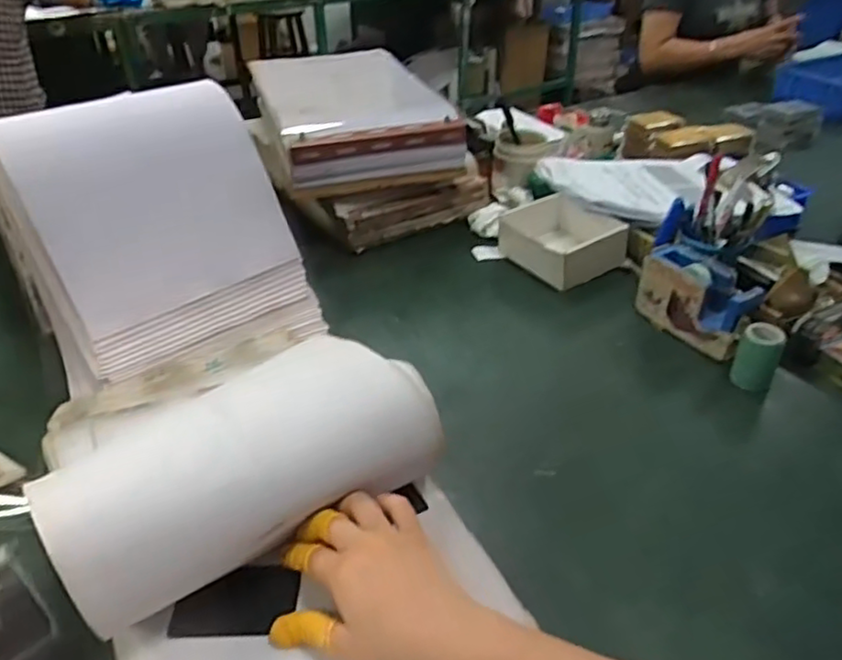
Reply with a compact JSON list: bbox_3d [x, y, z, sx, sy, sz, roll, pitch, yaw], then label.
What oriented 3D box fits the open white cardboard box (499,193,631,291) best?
[{"bbox_3d":[0.190,-0.123,0.904,0.117,0.061,0.147,-24,41,-29],"label":"open white cardboard box"}]

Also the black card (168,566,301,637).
[{"bbox_3d":[-0.128,0.187,0.457,0.083,0.008,0.048,0,37,1],"label":"black card"}]

